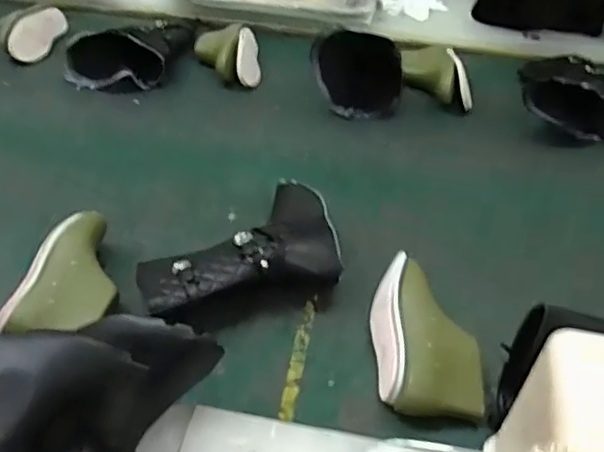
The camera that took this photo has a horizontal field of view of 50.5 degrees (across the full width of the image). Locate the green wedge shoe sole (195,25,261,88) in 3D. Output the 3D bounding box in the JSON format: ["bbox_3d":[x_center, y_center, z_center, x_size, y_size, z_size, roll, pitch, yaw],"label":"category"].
[{"bbox_3d":[-0.126,-0.290,1.089,0.108,0.053,0.136,-4,40,-7],"label":"green wedge shoe sole"}]

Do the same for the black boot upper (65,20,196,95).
[{"bbox_3d":[-0.279,-0.314,1.086,0.161,0.085,0.224,10,40,9],"label":"black boot upper"}]

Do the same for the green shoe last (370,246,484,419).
[{"bbox_3d":[0.119,0.107,0.622,0.094,0.053,0.173,0,39,-2],"label":"green shoe last"}]

